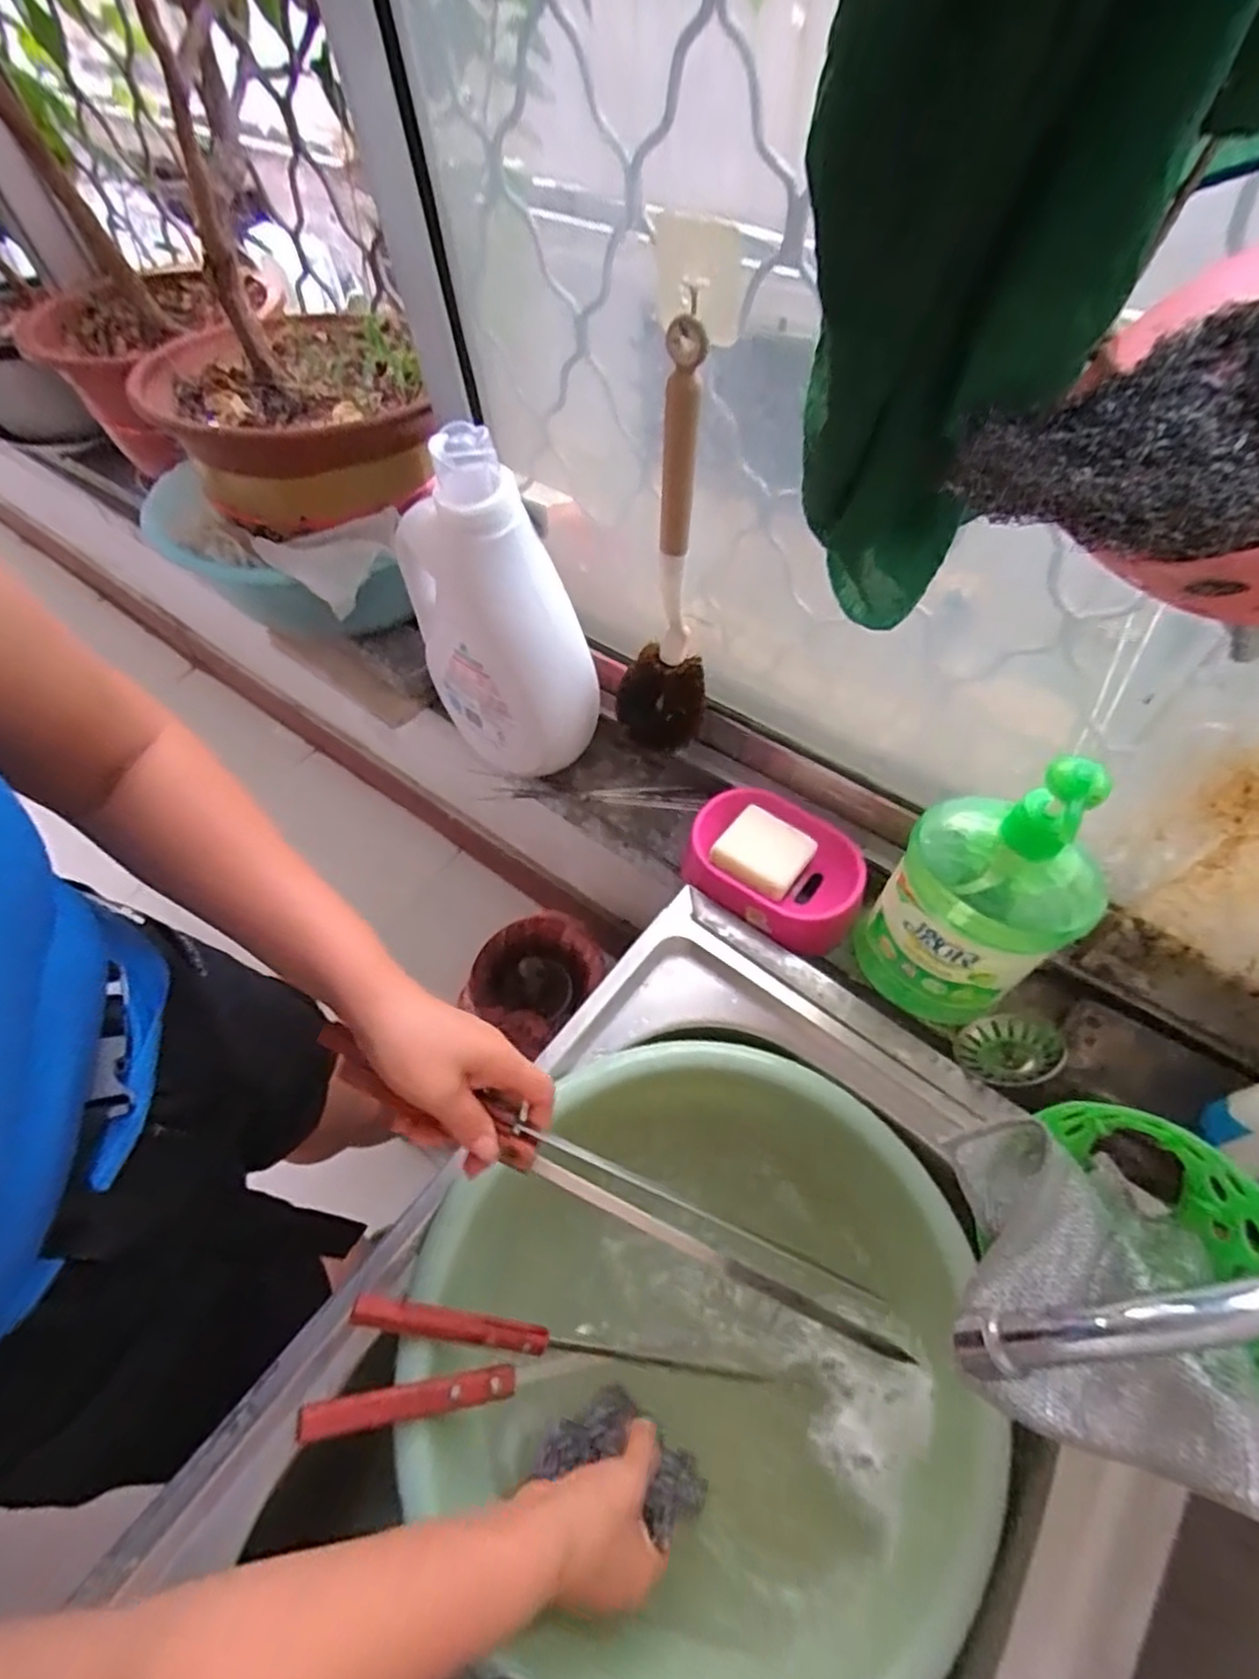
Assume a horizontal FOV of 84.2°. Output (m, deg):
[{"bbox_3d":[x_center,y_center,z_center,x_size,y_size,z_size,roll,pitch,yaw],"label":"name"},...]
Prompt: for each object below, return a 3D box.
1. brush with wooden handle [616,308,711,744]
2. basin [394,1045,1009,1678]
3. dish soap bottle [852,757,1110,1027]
[{"bbox_3d":[0.024,-0.191,0.537,0.077,0.328,0.068,-2,60,1],"label":"brush with wooden handle"},{"bbox_3d":[0.051,0.354,0.488,0.371,0.101,0.377,-1,60,2],"label":"basin"},{"bbox_3d":[0.240,0.041,0.483,0.078,0.243,0.120,-36,65,-18],"label":"dish soap bottle"}]

